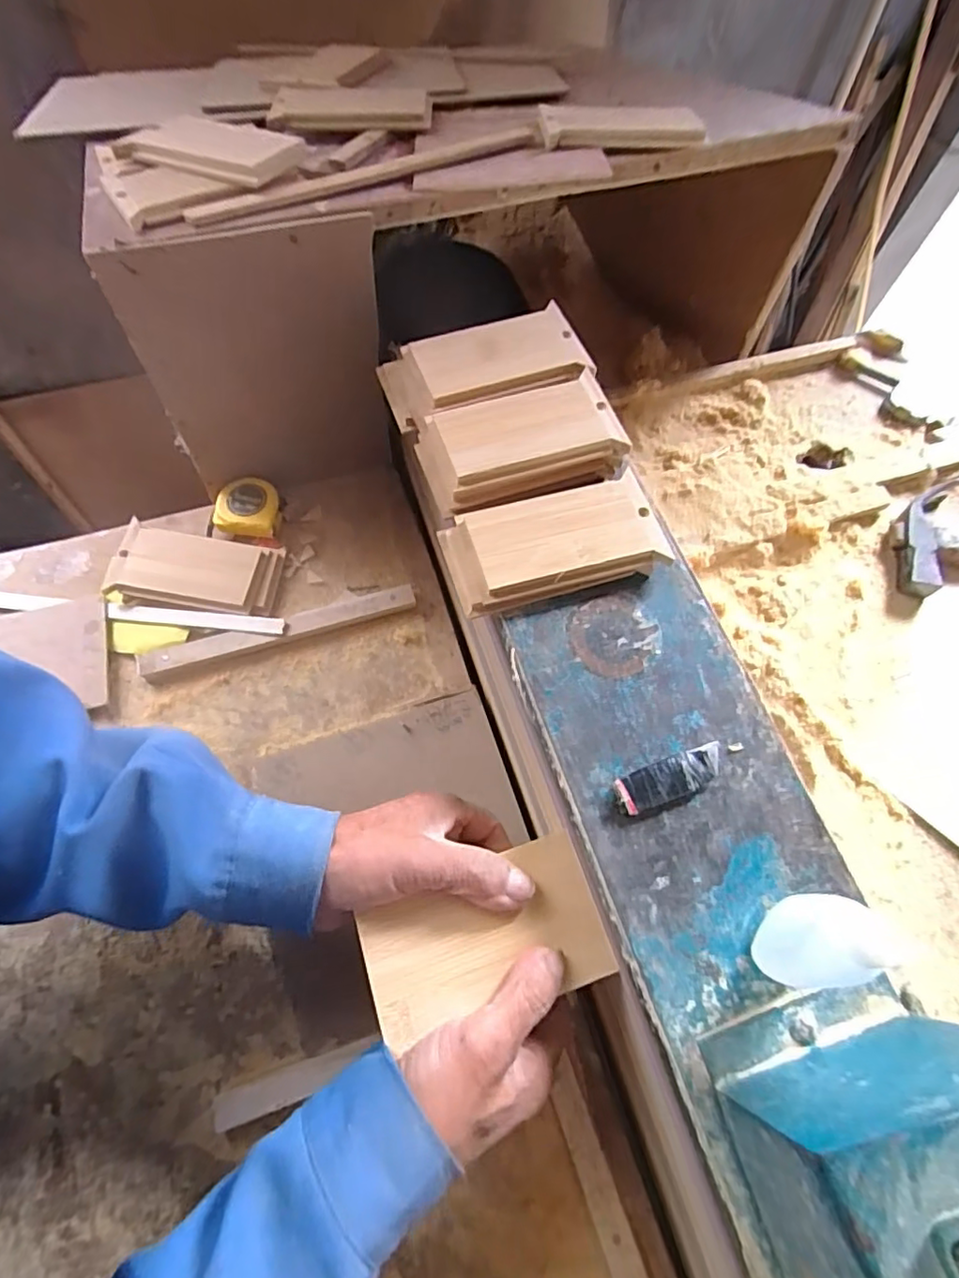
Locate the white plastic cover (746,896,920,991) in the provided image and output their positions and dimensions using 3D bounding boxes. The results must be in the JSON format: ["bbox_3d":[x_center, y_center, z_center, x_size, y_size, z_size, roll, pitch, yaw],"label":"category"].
[{"bbox_3d":[0.148,0.132,0.260,0.031,0.077,0.036,1,66,-2],"label":"white plastic cover"}]

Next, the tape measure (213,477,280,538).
[{"bbox_3d":[-0.214,-0.118,0.548,0.054,0.026,0.052,-2,67,-2],"label":"tape measure"}]

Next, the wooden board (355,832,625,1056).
[{"bbox_3d":[0.002,0.163,0.320,0.125,0.010,0.072,-17,68,-8],"label":"wooden board"}]

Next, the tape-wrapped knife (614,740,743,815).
[{"bbox_3d":[0.111,0.074,0.324,0.076,0.009,0.021,-18,68,-10],"label":"tape-wrapped knife"}]

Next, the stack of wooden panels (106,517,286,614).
[{"bbox_3d":[-0.247,-0.059,0.518,0.133,0.029,0.069,5,67,1],"label":"stack of wooden panels"}]

